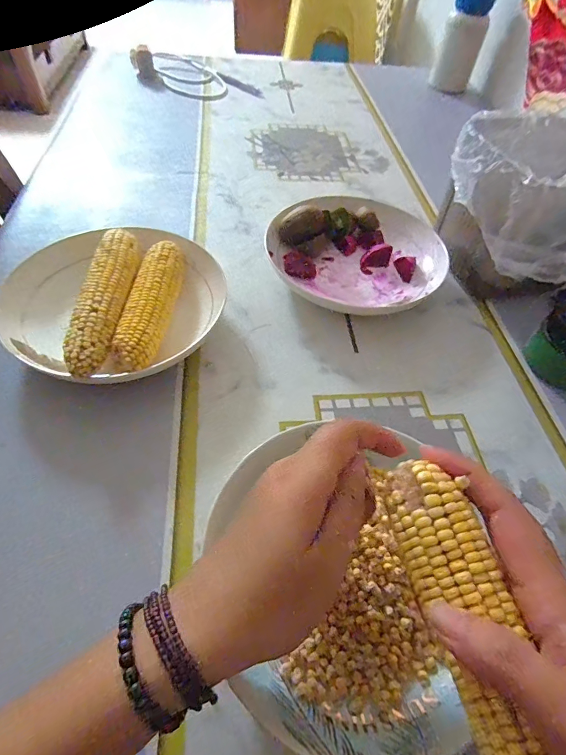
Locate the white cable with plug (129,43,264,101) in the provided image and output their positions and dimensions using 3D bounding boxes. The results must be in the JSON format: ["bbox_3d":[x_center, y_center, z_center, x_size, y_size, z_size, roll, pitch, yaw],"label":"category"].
[{"bbox_3d":[-0.181,-0.635,0.834,0.279,0.043,0.162,32,58,18],"label":"white cable with plug"}]

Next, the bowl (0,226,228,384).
[{"bbox_3d":[-0.169,-0.083,0.406,0.199,0.063,0.199,2,53,-3],"label":"bowl"}]

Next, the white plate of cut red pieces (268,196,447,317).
[{"bbox_3d":[0.088,-0.158,0.495,0.204,0.051,0.181,9,53,2],"label":"white plate of cut red pieces"}]

